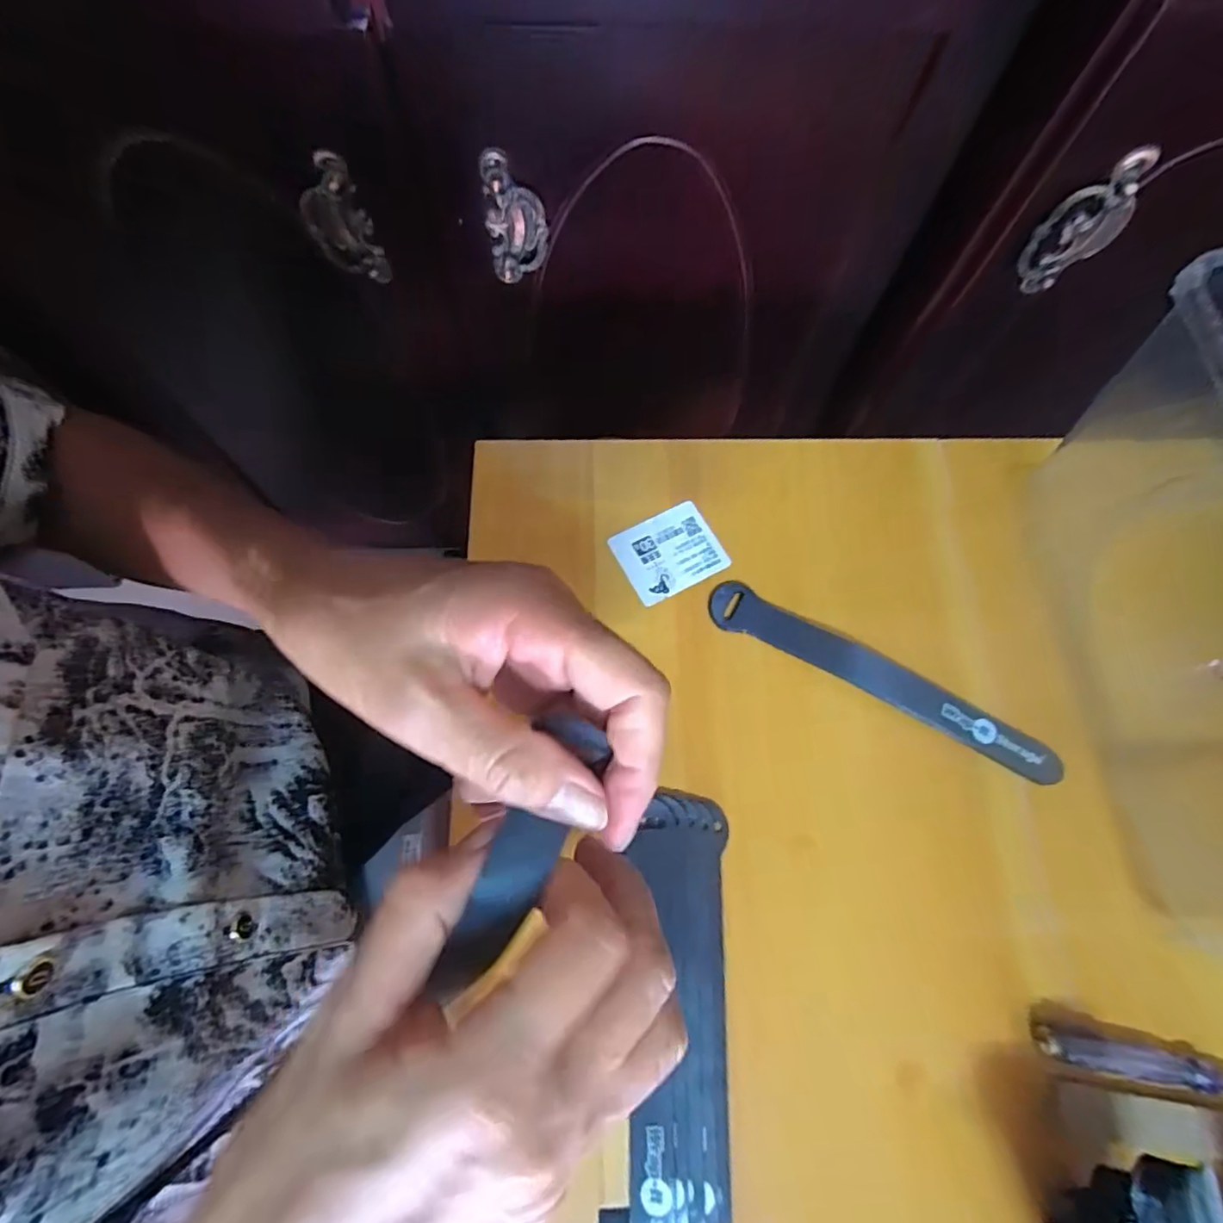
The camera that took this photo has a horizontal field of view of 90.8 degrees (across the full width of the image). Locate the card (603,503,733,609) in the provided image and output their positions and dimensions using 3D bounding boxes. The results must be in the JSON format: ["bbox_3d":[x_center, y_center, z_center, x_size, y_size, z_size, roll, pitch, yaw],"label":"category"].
[{"bbox_3d":[0.035,-0.037,0.363,0.060,0.004,0.050,-27,71,-10],"label":"card"}]

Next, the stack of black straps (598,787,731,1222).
[{"bbox_3d":[0.029,0.190,0.277,0.048,0.012,0.204,3,69,1],"label":"stack of black straps"}]

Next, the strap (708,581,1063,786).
[{"bbox_3d":[0.147,0.038,0.334,0.198,0.008,0.027,28,71,10],"label":"strap"}]

